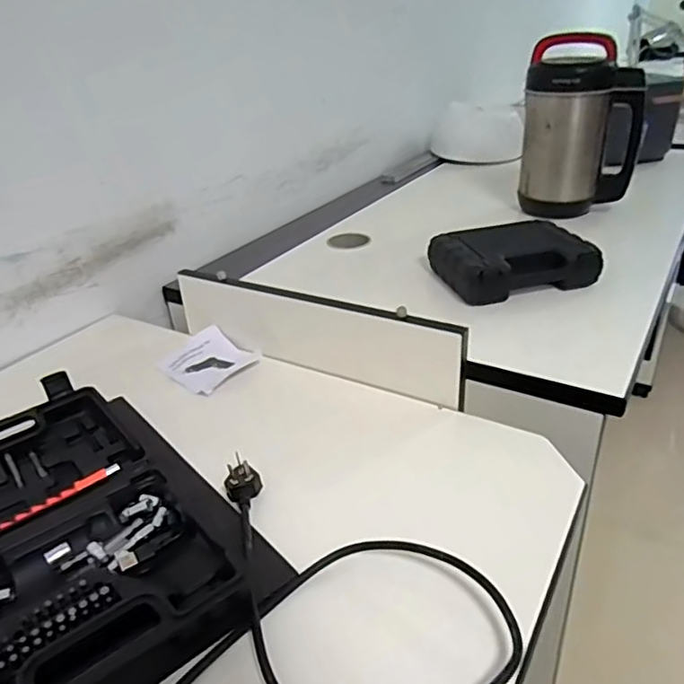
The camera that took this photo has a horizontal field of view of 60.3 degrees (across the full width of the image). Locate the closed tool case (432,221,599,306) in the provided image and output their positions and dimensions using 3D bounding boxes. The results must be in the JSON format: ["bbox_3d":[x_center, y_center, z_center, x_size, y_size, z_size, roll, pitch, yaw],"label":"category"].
[{"bbox_3d":[0.247,-0.121,0.863,0.194,0.056,0.151,-9,30,-11],"label":"closed tool case"}]

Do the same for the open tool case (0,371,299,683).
[{"bbox_3d":[-0.230,0.146,0.479,0.235,0.039,0.344,-24,36,-34],"label":"open tool case"}]

